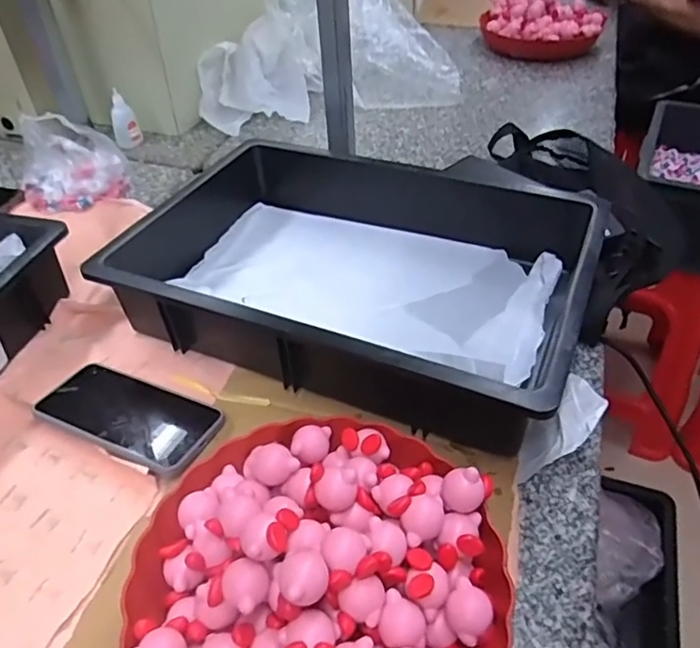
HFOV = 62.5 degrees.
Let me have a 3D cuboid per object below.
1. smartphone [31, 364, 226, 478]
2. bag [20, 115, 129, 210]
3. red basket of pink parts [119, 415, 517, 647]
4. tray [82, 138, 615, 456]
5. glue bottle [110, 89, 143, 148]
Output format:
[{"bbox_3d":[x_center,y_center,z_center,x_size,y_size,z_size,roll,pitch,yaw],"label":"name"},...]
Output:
[{"bbox_3d":[-0.202,0.082,0.526,0.170,0.011,0.083,15,37,20],"label":"smartphone"},{"bbox_3d":[-0.405,-0.241,0.834,0.144,0.082,0.160,-19,46,-17],"label":"bag"},{"bbox_3d":[-0.021,0.162,0.378,0.229,0.095,0.239,-1,43,1],"label":"red basket of pink parts"},{"bbox_3d":[0.000,-0.066,0.612,0.455,0.095,0.316,16,46,18],"label":"tray"},{"bbox_3d":[-0.358,-0.324,0.915,0.039,0.078,0.036,-15,45,-13],"label":"glue bottle"}]

